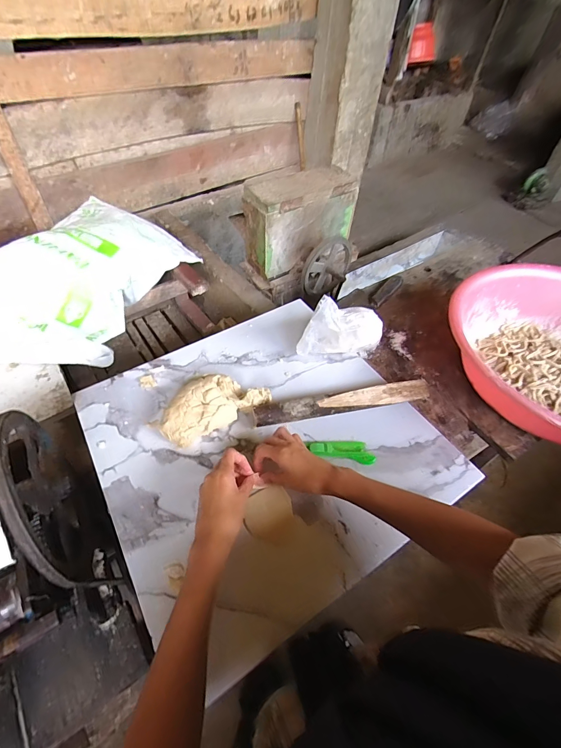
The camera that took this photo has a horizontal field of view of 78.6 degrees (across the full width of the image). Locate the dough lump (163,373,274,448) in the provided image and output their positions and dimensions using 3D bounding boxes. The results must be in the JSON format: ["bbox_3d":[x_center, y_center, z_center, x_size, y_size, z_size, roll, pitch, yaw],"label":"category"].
[{"bbox_3d":[-0.111,0.049,0.568,0.170,0.059,0.084,-27,58,-23],"label":"dough lump"}]

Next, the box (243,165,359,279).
[{"bbox_3d":[0.058,-0.486,1.086,0.334,0.224,0.158,-32,60,-26],"label":"box"}]

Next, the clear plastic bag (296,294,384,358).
[{"bbox_3d":[0.115,-0.085,0.639,0.169,0.122,0.061,-15,54,-16],"label":"clear plastic bag"}]

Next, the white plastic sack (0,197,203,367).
[{"bbox_3d":[-0.565,-0.266,0.984,0.419,0.205,0.633,14,52,7],"label":"white plastic sack"}]

